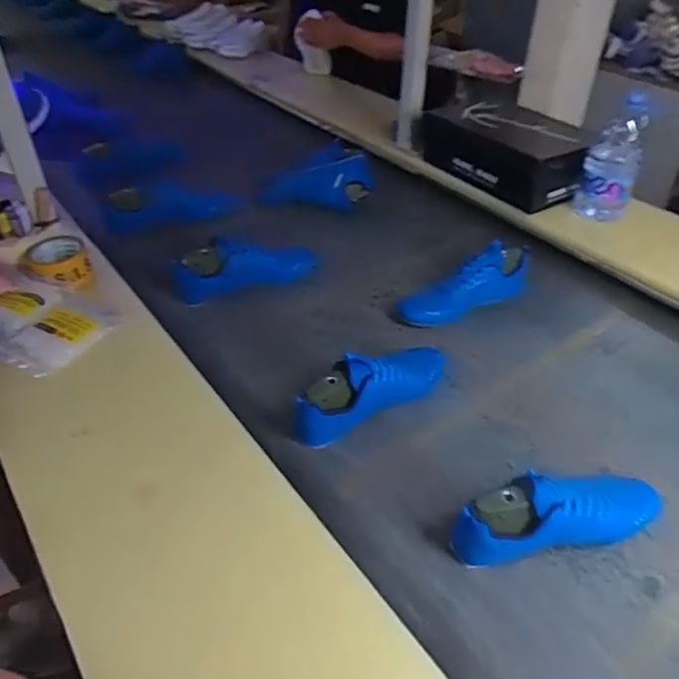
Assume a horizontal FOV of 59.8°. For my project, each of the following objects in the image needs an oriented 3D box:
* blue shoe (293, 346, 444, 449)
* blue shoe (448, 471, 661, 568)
[{"bbox_3d":[0.044,0.049,0.836,0.256,0.096,0.080,-22,46,-27],"label":"blue shoe"},{"bbox_3d":[0.252,0.192,0.689,0.267,0.095,0.077,-6,40,-10],"label":"blue shoe"}]

